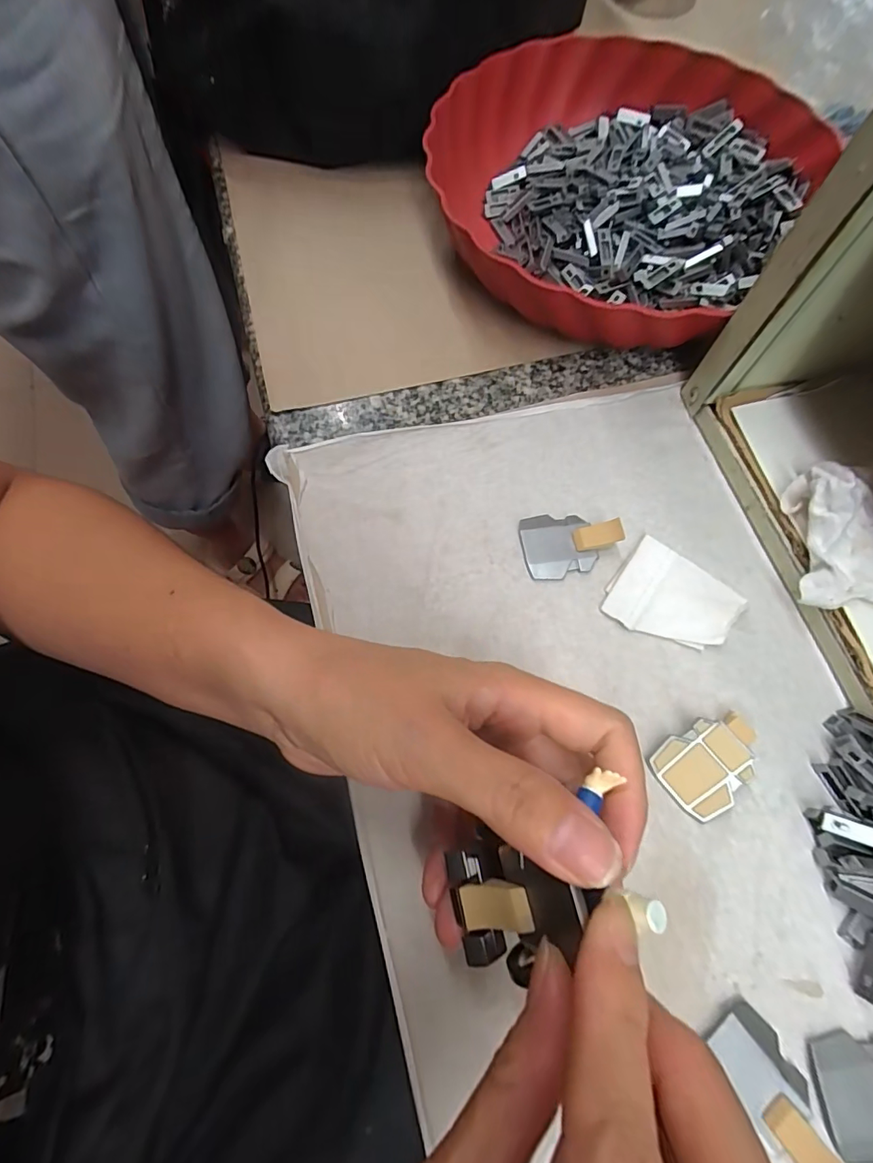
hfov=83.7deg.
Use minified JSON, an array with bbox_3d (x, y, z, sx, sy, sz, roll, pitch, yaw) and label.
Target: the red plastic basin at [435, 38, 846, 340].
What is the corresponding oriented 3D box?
[{"bbox_3d":[0.105,-0.247,0.310,0.218,0.053,0.236,0,69,0],"label":"red plastic basin"}]

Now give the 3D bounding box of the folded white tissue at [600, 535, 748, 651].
[{"bbox_3d":[0.114,0.010,0.239,0.056,0.006,0.048,36,74,13],"label":"folded white tissue"}]

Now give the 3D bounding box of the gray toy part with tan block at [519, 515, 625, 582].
[{"bbox_3d":[0.068,-0.021,0.246,0.047,0.011,0.034,-7,70,-3],"label":"gray toy part with tan block"}]

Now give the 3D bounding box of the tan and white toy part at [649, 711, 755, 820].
[{"bbox_3d":[0.118,0.078,0.211,0.044,0.011,0.034,-35,73,-12],"label":"tan and white toy part"}]

